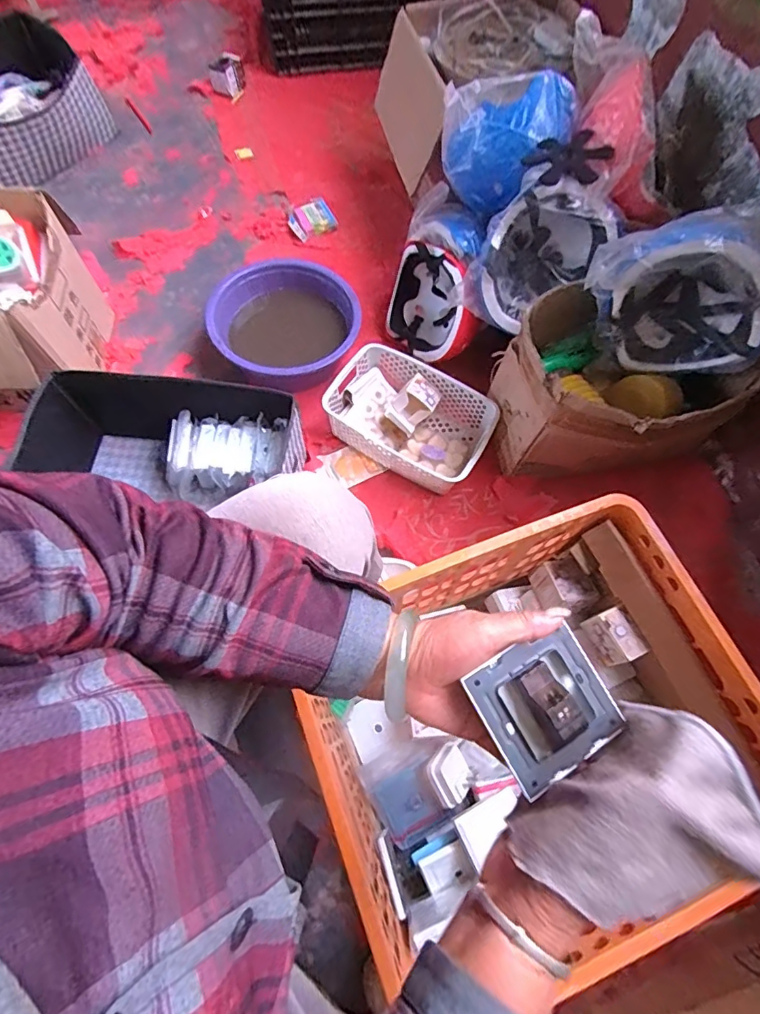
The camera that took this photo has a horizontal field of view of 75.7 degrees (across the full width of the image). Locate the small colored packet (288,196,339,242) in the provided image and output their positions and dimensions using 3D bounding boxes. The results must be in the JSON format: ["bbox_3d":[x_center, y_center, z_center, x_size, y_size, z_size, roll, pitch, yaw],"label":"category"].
[{"bbox_3d":[-0.164,-0.700,1.193,0.108,0.025,0.082,-37,99,-11],"label":"small colored packet"}]

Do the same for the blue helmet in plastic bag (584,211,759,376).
[{"bbox_3d":[0.442,-0.313,0.718,0.267,0.222,0.131,24,68,8],"label":"blue helmet in plastic bag"}]

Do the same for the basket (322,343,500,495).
[{"bbox_3d":[0.058,-0.165,0.935,0.298,0.095,0.203,29,69,10],"label":"basket"}]

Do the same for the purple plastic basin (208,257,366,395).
[{"bbox_3d":[-0.190,-0.358,1.001,0.284,0.112,0.277,1,67,-1],"label":"purple plastic basin"}]

